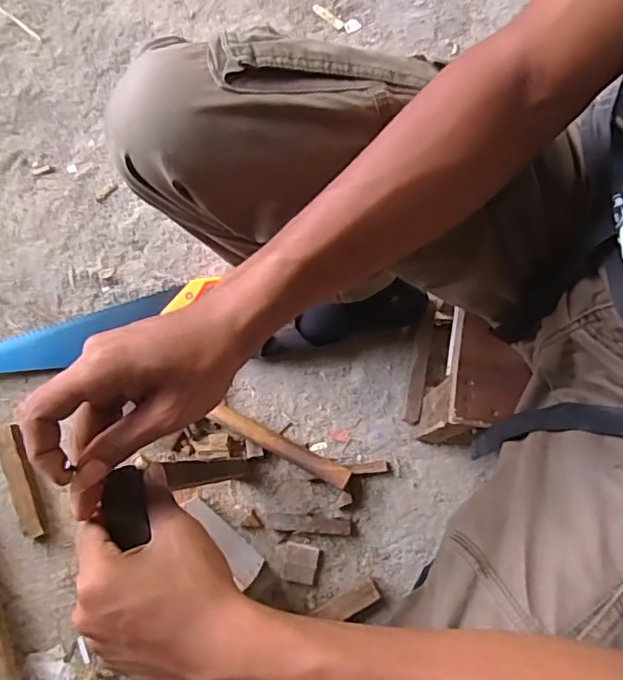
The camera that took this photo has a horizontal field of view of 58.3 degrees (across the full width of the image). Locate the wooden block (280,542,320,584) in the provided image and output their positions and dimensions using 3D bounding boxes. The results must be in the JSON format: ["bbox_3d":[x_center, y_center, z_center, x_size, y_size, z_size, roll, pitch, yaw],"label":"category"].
[{"bbox_3d":[-0.015,0.288,0.719,0.044,0.011,0.046,10,77,4],"label":"wooden block"}]

